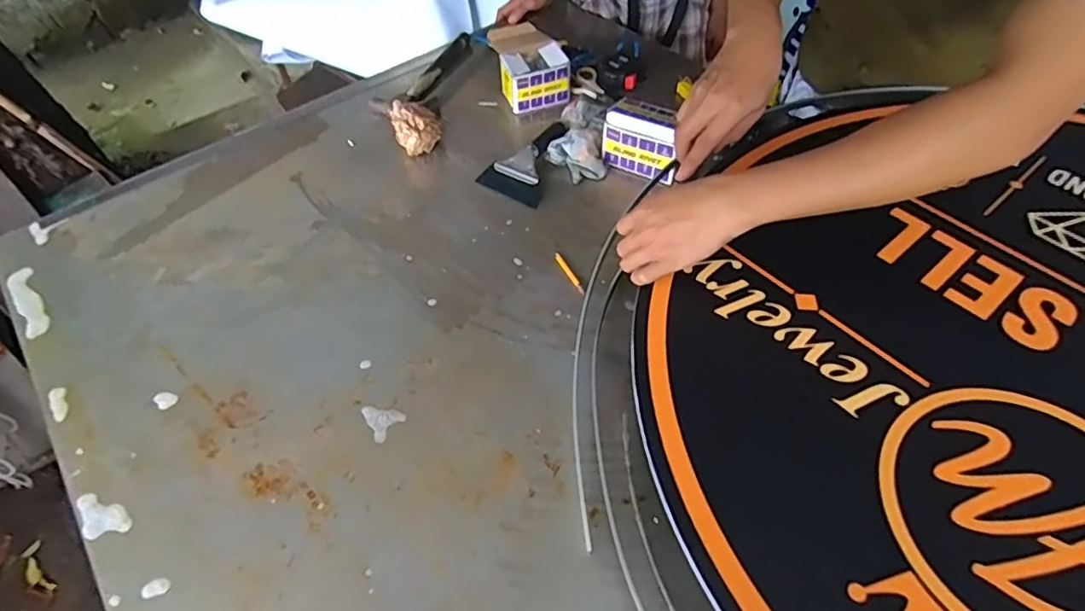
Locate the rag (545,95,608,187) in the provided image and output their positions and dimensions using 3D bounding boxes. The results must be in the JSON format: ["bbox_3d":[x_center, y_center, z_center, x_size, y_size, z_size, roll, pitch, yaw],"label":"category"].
[{"bbox_3d":[0.073,-0.293,1.015,0.108,0.054,0.184,13,53,12],"label":"rag"}]

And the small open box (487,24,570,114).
[{"bbox_3d":[-0.026,-0.459,1.126,0.122,0.083,0.180,-12,52,-8],"label":"small open box"}]

